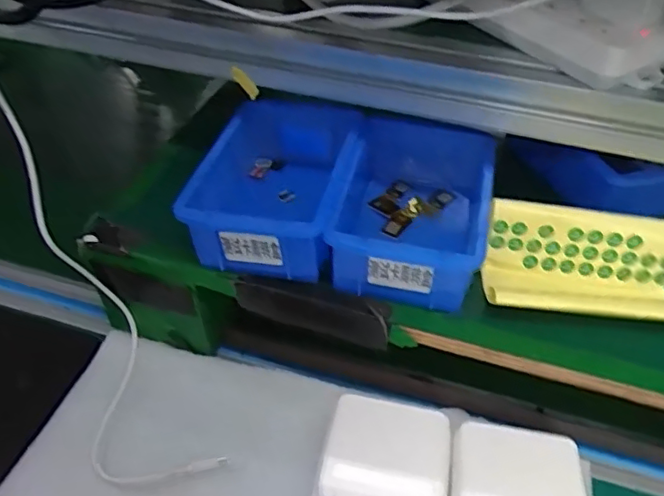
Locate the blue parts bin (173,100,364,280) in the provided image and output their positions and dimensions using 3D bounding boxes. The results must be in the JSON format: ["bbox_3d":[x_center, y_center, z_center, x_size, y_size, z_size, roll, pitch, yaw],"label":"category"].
[{"bbox_3d":[-0.039,-0.046,0.440,0.097,0.061,0.142,10,45,9],"label":"blue parts bin"}]

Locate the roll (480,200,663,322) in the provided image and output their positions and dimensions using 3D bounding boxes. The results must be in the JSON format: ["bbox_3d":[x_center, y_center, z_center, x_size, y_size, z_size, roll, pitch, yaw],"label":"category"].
[{"bbox_3d":[0.163,0.012,0.395,0.122,0.045,0.063,4,44,3],"label":"roll"}]

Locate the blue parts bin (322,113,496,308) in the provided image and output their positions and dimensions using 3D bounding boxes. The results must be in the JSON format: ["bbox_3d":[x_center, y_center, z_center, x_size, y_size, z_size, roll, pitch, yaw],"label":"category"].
[{"bbox_3d":[0.055,-0.026,0.428,0.100,0.058,0.138,9,44,7],"label":"blue parts bin"}]

